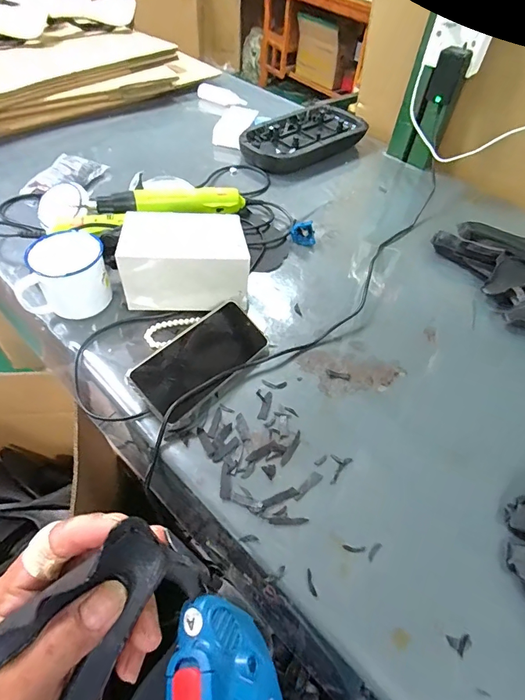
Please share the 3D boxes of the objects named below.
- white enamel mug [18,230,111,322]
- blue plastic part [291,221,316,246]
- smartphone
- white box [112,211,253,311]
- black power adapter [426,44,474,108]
[{"bbox_3d":[-0.248,-0.092,0.512,0.106,0.085,0.077,-5,52,-10],"label":"white enamel mug"},{"bbox_3d":[0.067,-0.187,0.648,0.039,0.031,0.024,-2,52,-7],"label":"blue plastic part"},{"bbox_3d":[-0.066,0.013,0.472,0.073,0.010,0.160,49,61,-6],"label":"smartphone"},{"bbox_3d":[-0.100,-0.116,0.536,0.160,0.097,0.095,2,52,-4],"label":"white box"},{"bbox_3d":[0.309,-0.456,0.670,0.051,0.074,0.034,19,52,9],"label":"black power adapter"}]

